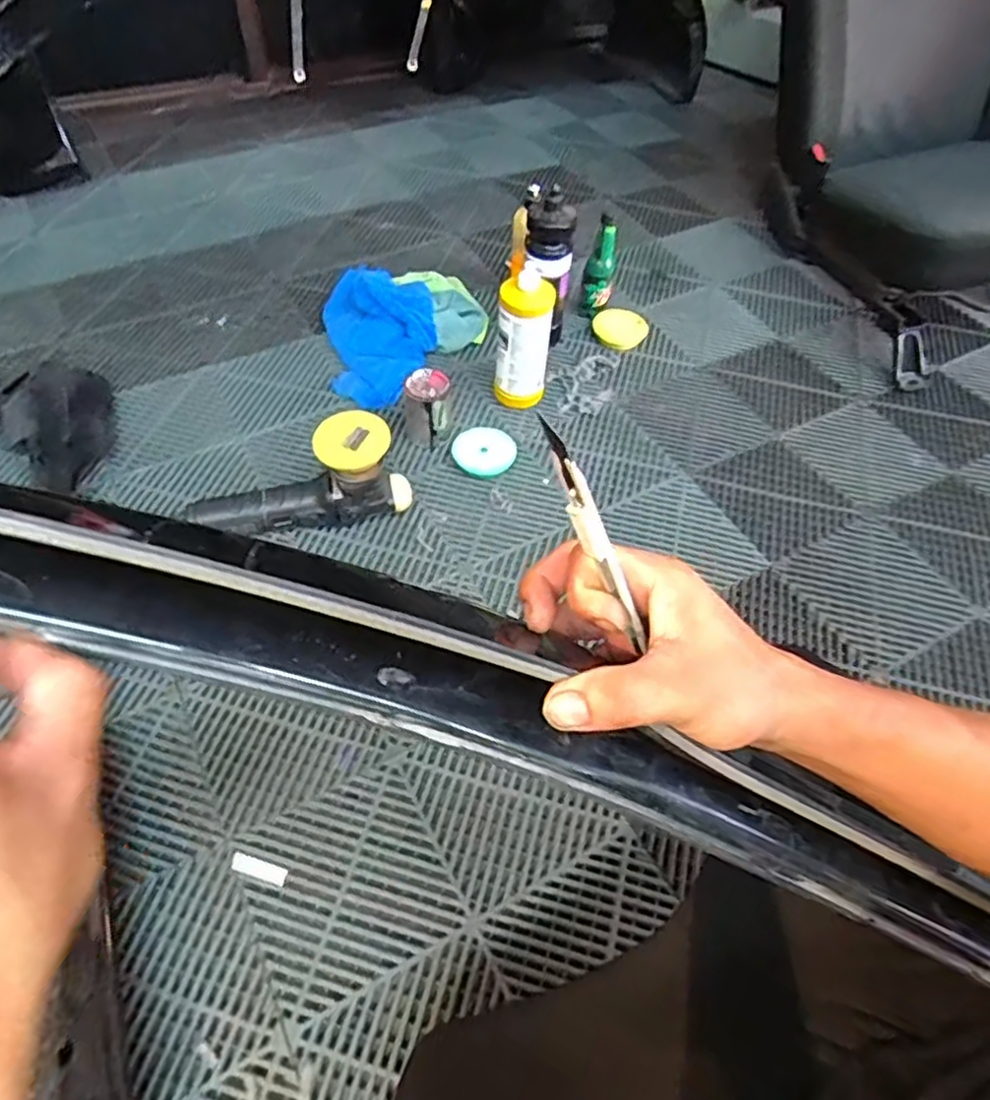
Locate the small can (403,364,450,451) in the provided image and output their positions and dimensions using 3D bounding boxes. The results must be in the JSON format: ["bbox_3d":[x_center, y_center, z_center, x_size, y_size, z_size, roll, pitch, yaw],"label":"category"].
[{"bbox_3d":[-0.103,-0.218,1.080,0.070,0.098,0.069,-3,54,-6],"label":"small can"}]

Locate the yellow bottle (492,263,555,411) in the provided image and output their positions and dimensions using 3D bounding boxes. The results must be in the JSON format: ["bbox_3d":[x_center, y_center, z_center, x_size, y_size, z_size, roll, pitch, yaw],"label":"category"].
[{"bbox_3d":[0.046,-0.330,1.100,0.081,0.215,0.075,10,54,4],"label":"yellow bottle"}]

